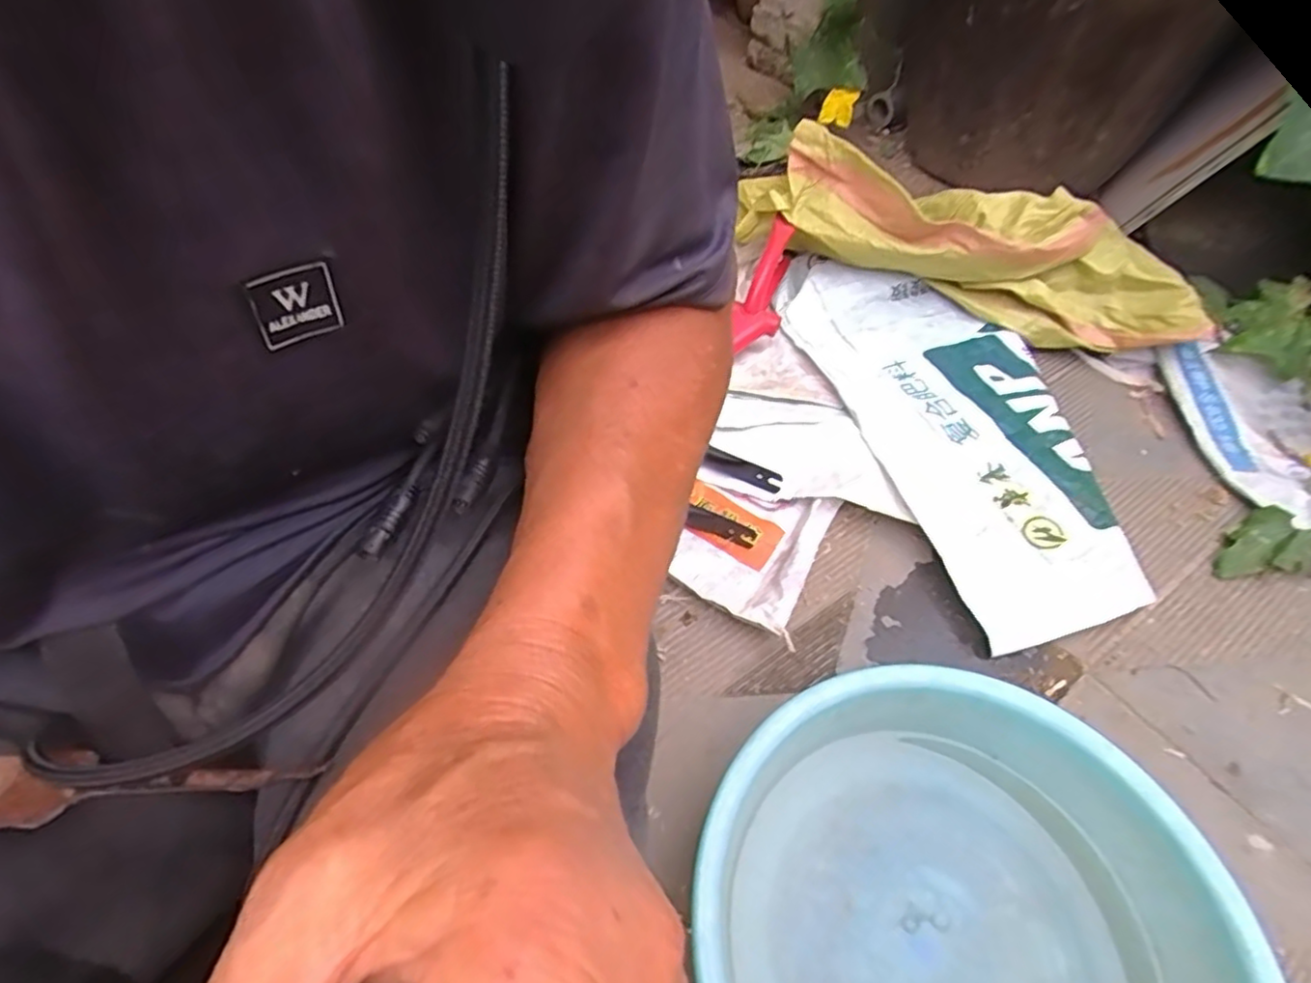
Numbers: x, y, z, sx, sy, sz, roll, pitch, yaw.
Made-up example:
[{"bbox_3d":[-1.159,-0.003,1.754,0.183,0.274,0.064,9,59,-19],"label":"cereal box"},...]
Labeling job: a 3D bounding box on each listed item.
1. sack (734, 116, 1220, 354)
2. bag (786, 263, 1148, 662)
[{"bbox_3d":[0.457,-0.342,0.978,0.604,0.183,0.141,30,56,20],"label":"sack"},{"bbox_3d":[0.404,-0.113,0.921,0.305,0.043,0.646,-21,59,-4],"label":"bag"}]

